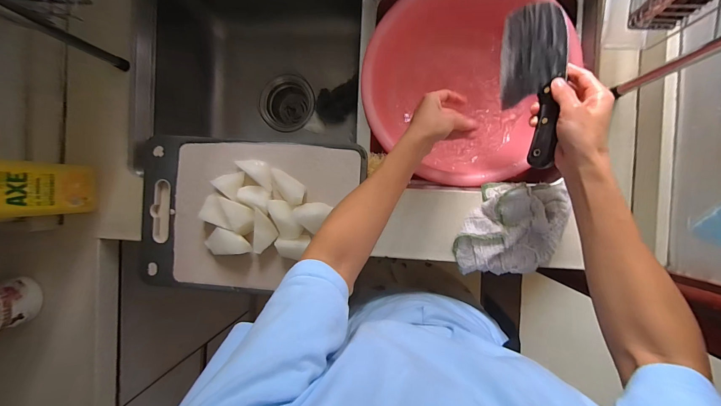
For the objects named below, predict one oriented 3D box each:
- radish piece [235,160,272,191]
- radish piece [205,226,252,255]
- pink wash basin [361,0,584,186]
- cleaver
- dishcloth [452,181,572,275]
[{"bbox_3d":[-0.169,-0.054,0.524,0.070,0.031,0.032,41,94,4],"label":"radish piece"},{"bbox_3d":[-0.222,0.064,0.519,0.075,0.031,0.044,-6,89,6],"label":"radish piece"},{"bbox_3d":[0.167,-0.214,0.577,0.311,0.120,0.333,0,90,6],"label":"pink wash basin"},{"bbox_3d":[0.228,-0.163,0.420,0.015,0.090,0.236,12,80,-28],"label":"cleaver"},{"bbox_3d":[0.229,0.044,0.482,0.154,0.052,0.146,4,90,6],"label":"dishcloth"}]

